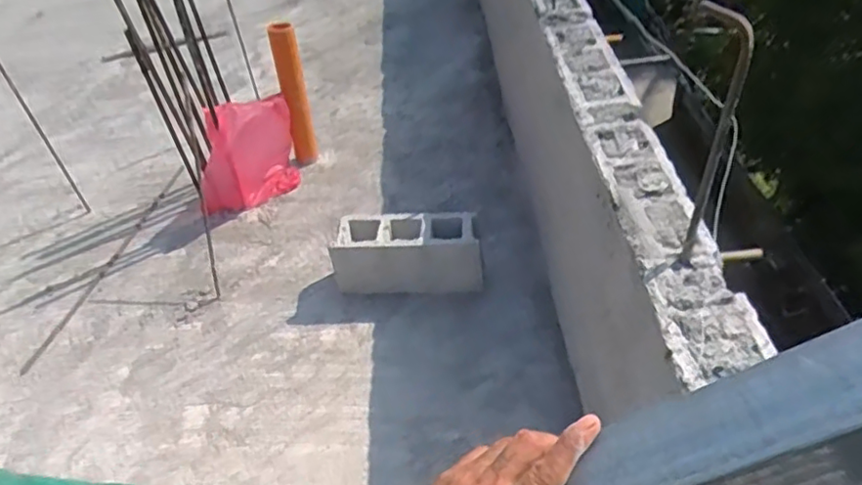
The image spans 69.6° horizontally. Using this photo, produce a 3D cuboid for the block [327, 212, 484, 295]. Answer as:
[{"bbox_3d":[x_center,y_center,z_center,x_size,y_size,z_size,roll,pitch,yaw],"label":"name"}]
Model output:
[{"bbox_3d":[-0.064,0.033,1.667,0.395,0.191,0.134,-1,43,9],"label":"block"}]

